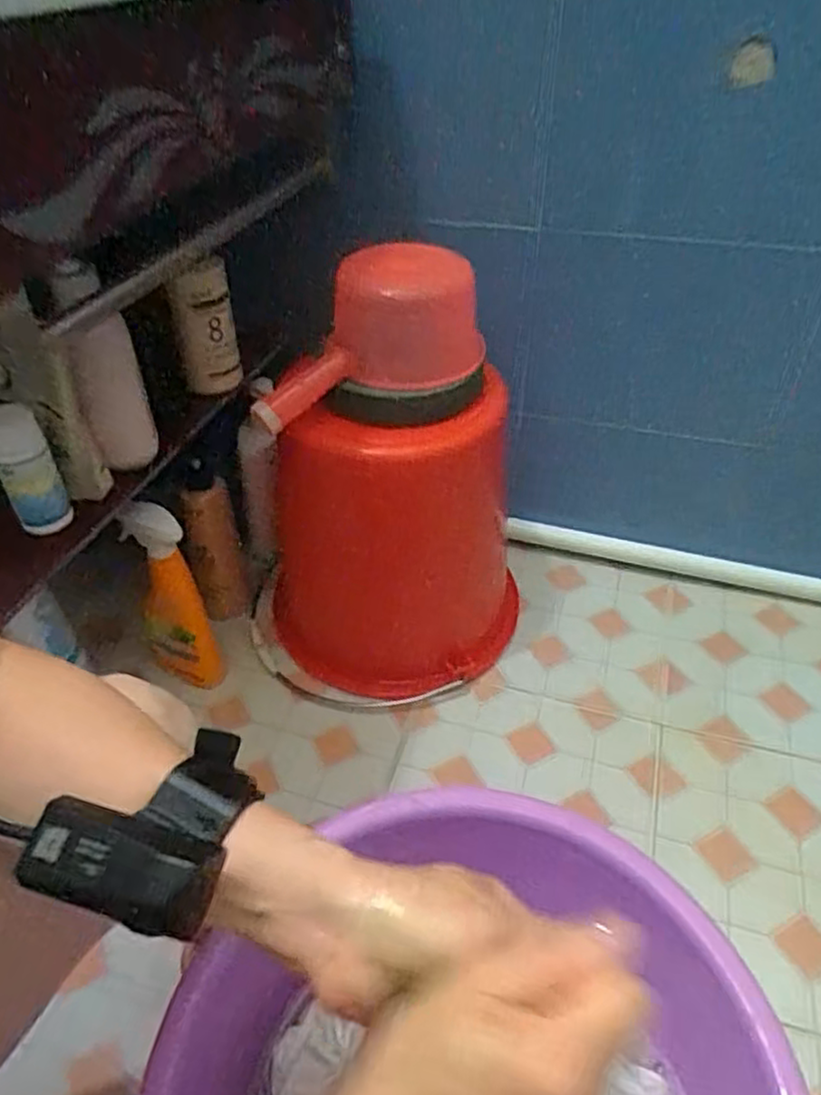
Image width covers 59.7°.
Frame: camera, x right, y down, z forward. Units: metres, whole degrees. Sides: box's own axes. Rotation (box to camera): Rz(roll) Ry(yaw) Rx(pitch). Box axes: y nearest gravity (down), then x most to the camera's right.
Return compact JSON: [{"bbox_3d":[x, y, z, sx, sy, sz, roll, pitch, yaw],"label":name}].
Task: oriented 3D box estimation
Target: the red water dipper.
[{"bbox_3d":[-0.056,-0.224,0.739,0.244,0.122,0.118,-16,44,-15],"label":"red water dipper"}]

